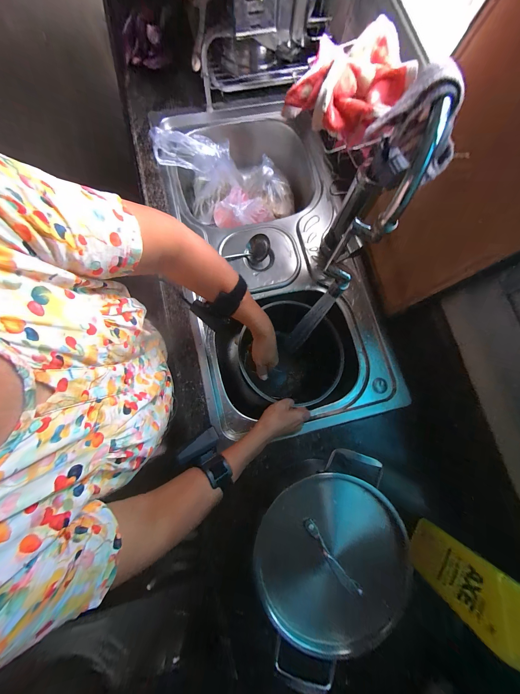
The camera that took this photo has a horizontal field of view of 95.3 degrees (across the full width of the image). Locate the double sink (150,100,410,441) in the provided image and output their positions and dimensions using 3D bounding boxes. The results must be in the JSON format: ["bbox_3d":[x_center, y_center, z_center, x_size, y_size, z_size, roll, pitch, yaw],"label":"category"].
[{"bbox_3d":[0.026,-0.224,0.640,0.417,0.169,0.857,-13,80,-2],"label":"double sink"}]

